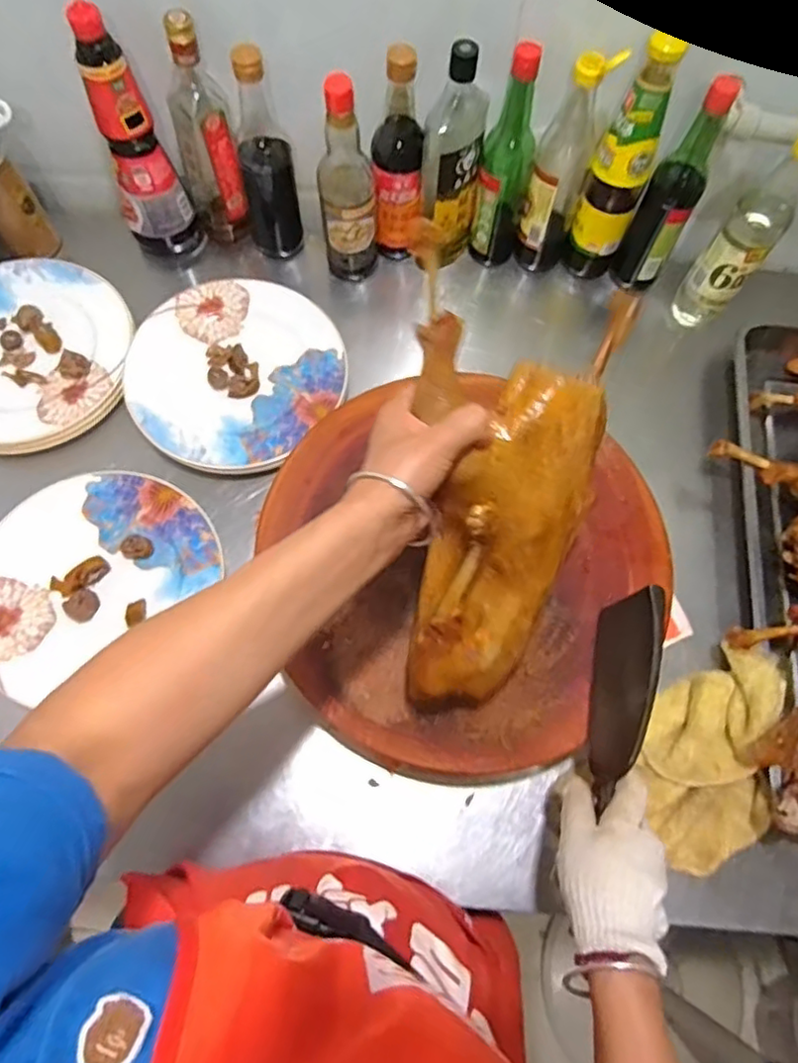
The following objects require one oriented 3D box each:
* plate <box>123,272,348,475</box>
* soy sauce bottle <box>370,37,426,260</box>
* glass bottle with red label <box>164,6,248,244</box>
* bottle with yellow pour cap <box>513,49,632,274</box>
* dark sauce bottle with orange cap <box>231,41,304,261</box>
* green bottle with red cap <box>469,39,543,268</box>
[{"bbox_3d":[-0.197,-0.193,0.731,0.247,0.018,0.244,0,69,-1],"label":"plate"},{"bbox_3d":[-0.002,-0.426,0.728,0.055,0.245,0.053,-6,69,-4],"label":"soy sauce bottle"},{"bbox_3d":[-0.229,-0.456,0.723,0.070,0.245,0.048,-16,70,-7],"label":"glass bottle with red label"},{"bbox_3d":[0.190,-0.421,0.724,0.062,0.259,0.070,17,69,5],"label":"bottle with yellow pour cap"},{"bbox_3d":[-0.164,-0.442,0.733,0.064,0.246,0.058,-16,70,-7],"label":"dark sauce bottle with orange cap"},{"bbox_3d":[0.126,-0.428,0.725,0.065,0.244,0.053,12,69,3],"label":"green bottle with red cap"}]

